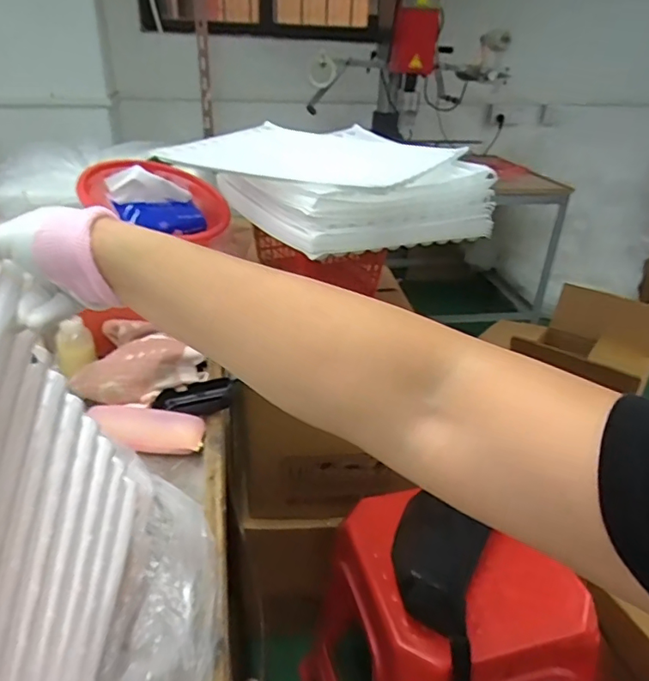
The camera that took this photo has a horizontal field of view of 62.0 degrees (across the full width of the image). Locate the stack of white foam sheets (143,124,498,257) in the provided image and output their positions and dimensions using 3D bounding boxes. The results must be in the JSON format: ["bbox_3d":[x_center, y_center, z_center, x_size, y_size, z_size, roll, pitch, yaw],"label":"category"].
[{"bbox_3d":[0.012,-0.244,0.836,0.357,0.097,0.408,-21,37,-36],"label":"stack of white foam sheets"}]

